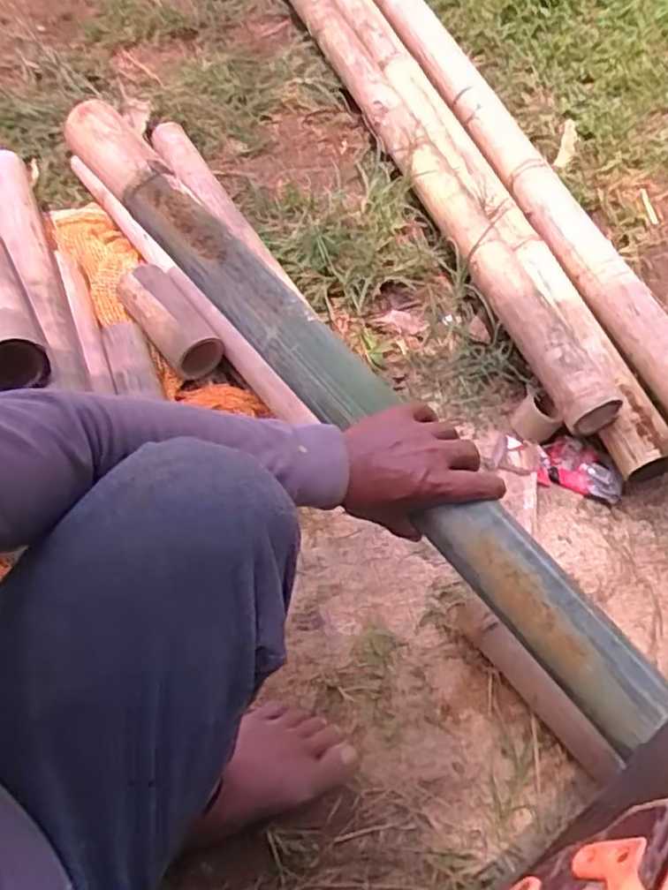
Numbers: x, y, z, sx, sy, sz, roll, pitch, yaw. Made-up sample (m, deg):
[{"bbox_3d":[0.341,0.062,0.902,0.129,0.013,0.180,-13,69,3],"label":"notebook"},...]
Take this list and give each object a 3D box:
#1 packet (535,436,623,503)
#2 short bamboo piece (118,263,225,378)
[{"bbox_3d":[0.327,0.031,0.933,0.109,0.024,0.069,9,56,7],"label":"packet"},{"bbox_3d":[-0.228,-0.176,0.958,0.071,0.060,0.179,-31,63,-20],"label":"short bamboo piece"}]

